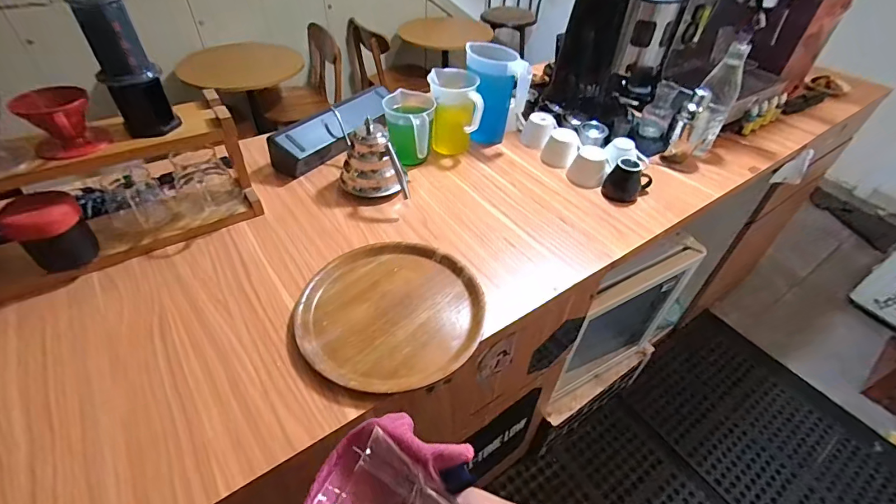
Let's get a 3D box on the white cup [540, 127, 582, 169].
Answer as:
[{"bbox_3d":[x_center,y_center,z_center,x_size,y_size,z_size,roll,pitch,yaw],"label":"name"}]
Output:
[{"bbox_3d":[0.275,-0.252,1.026,0.084,0.064,0.088,16,46,11],"label":"white cup"}]

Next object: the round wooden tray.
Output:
[{"bbox_3d":[-0.089,0.093,0.677,0.284,0.021,0.274,2,45,-2],"label":"round wooden tray"}]

